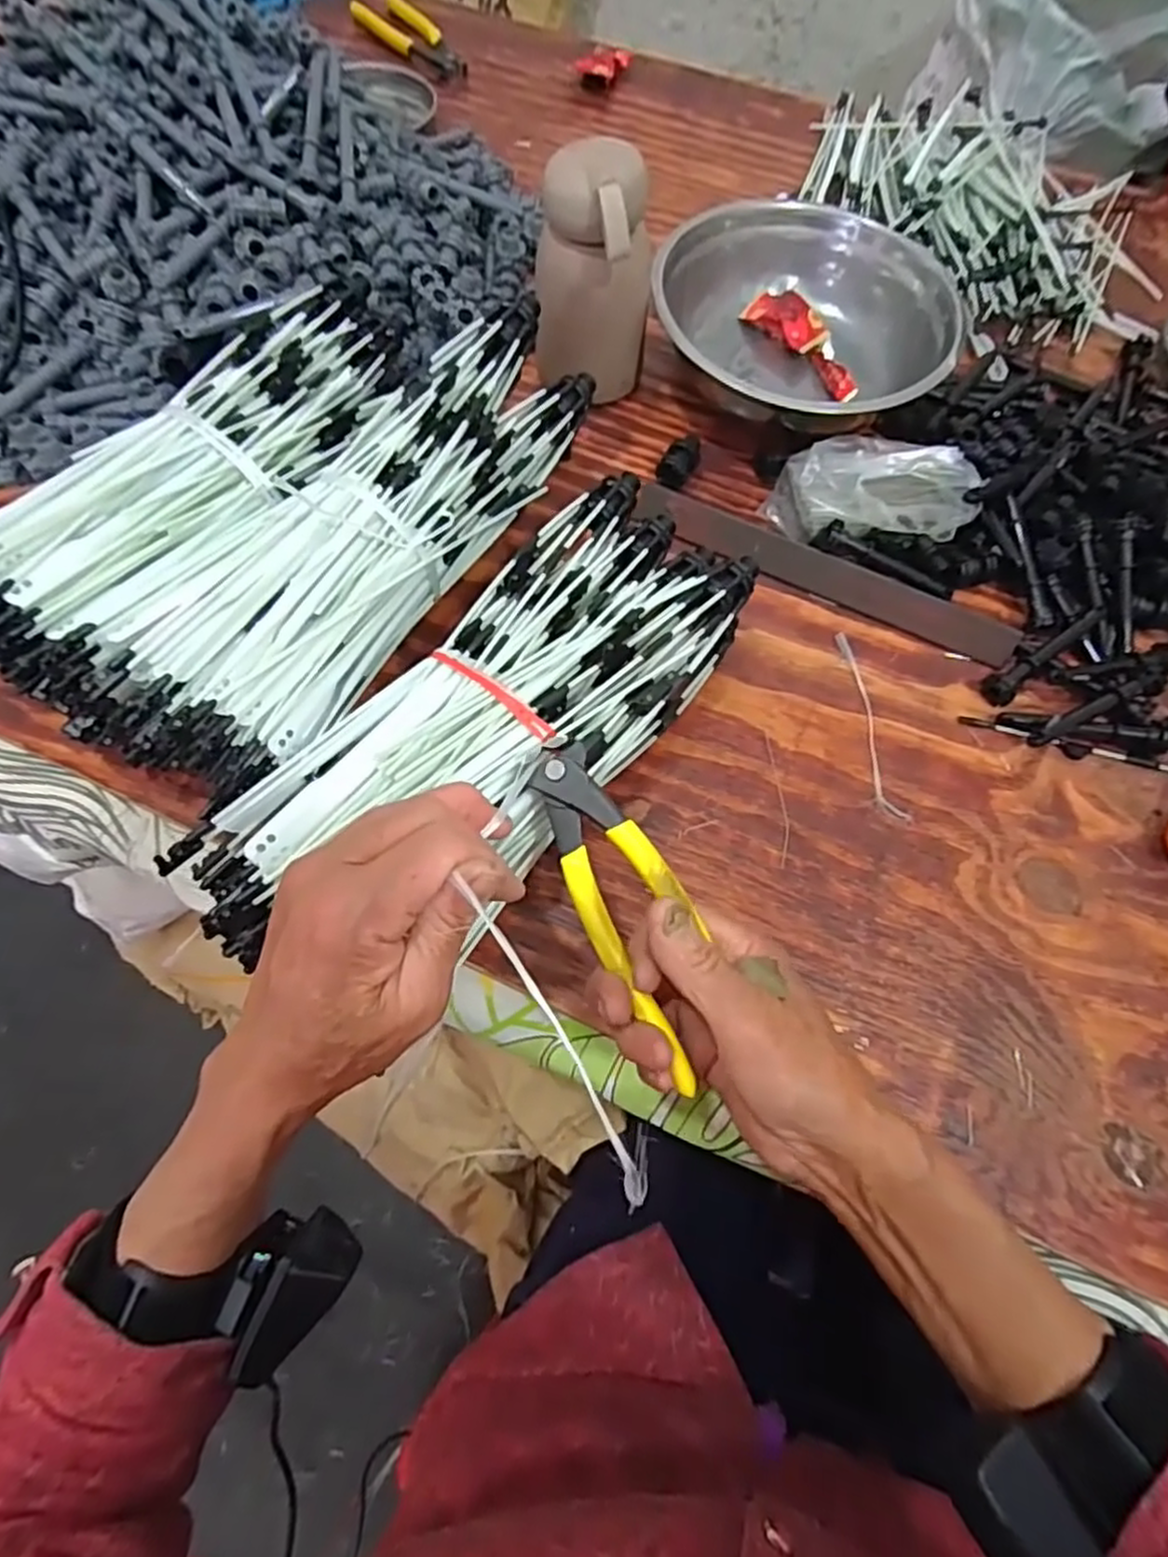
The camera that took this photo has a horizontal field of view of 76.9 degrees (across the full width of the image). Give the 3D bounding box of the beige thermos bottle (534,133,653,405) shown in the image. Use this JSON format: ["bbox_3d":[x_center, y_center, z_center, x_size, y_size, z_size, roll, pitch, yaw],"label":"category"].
[{"bbox_3d":[0.008,-0.340,0.497,0.077,0.129,0.076,5,66,0],"label":"beige thermos bottle"}]

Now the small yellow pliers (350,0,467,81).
[{"bbox_3d":[-0.183,-0.772,0.758,0.067,0.021,0.163,-33,72,-15],"label":"small yellow pliers"}]

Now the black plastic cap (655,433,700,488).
[{"bbox_3d":[0.070,-0.228,0.526,0.023,0.020,0.035,31,69,11],"label":"black plastic cap"}]

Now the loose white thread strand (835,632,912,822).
[{"bbox_3d":[0.174,-0.034,0.453,0.017,0.004,0.128,-5,66,-9],"label":"loose white thread strand"}]

